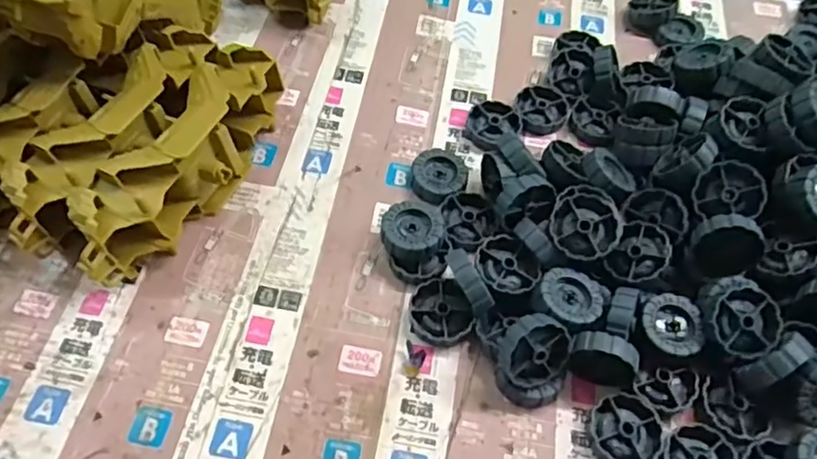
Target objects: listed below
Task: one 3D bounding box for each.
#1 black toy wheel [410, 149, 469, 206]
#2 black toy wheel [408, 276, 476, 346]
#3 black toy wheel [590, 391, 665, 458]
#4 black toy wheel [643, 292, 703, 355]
[{"bbox_3d":[0.021,-0.035,0.426,0.036,0.013,0.041,24,60,12],"label":"black toy wheel"},{"bbox_3d":[0.019,0.049,0.377,0.036,0.011,0.041,-9,59,-8],"label":"black toy wheel"},{"bbox_3d":[0.119,0.111,0.347,0.038,0.011,0.040,1,58,-2],"label":"black toy wheel"},{"bbox_3d":[0.151,0.055,0.363,0.032,0.010,0.036,9,58,3],"label":"black toy wheel"}]

